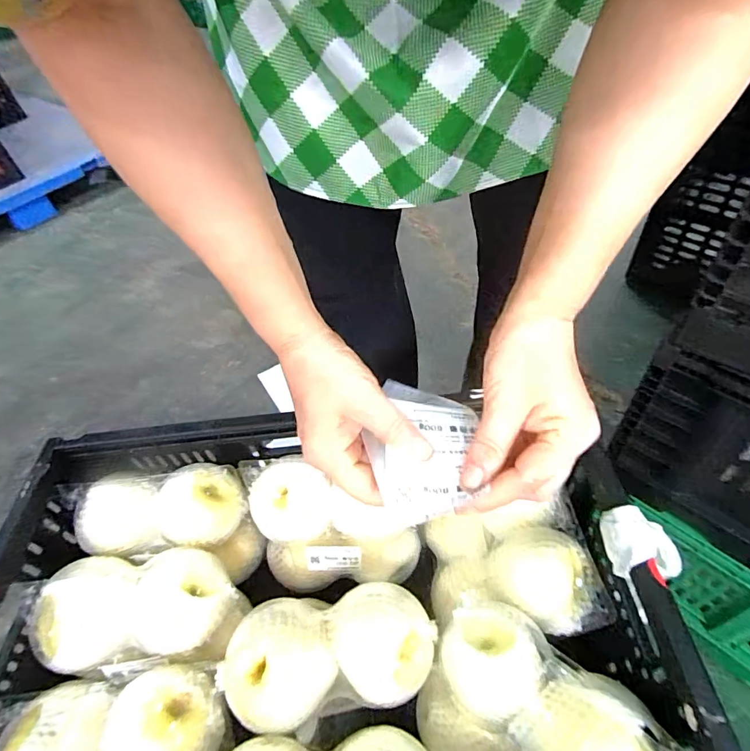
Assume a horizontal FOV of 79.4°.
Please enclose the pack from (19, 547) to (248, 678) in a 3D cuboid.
[{"bbox_3d":[-0.233,0.234,0.452,0.200,0.081,0.101,-8,46,3],"label":"pack"}]

